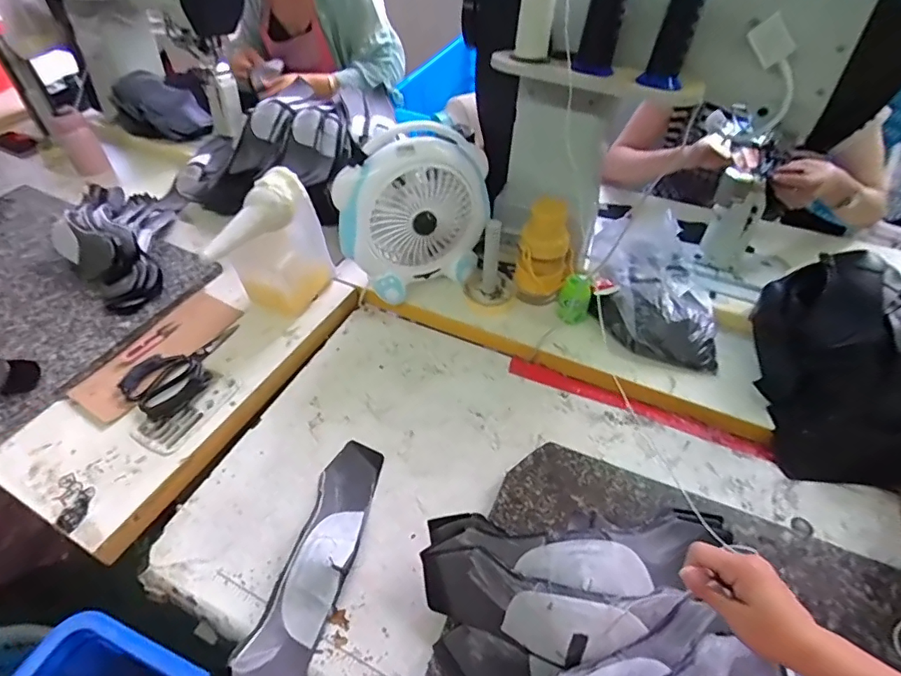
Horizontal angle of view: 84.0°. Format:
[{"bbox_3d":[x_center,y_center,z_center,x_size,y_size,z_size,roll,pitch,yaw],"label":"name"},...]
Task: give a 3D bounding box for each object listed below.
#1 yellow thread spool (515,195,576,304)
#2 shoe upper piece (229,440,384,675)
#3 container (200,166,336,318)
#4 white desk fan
[{"bbox_3d":[0.157,-0.139,0.824,0.088,0.179,0.072,18,51,17],"label":"yellow thread spool"},{"bbox_3d":[-0.159,0.260,0.613,0.080,0.036,0.306,8,49,9],"label":"shoe upper piece"},{"bbox_3d":[-0.292,-0.134,0.812,0.084,0.204,0.187,31,56,26],"label":"container"},{"bbox_3d":[-0.054,-0.199,0.801,0.242,0.249,0.097,-10,49,-7],"label":"white desk fan"}]

